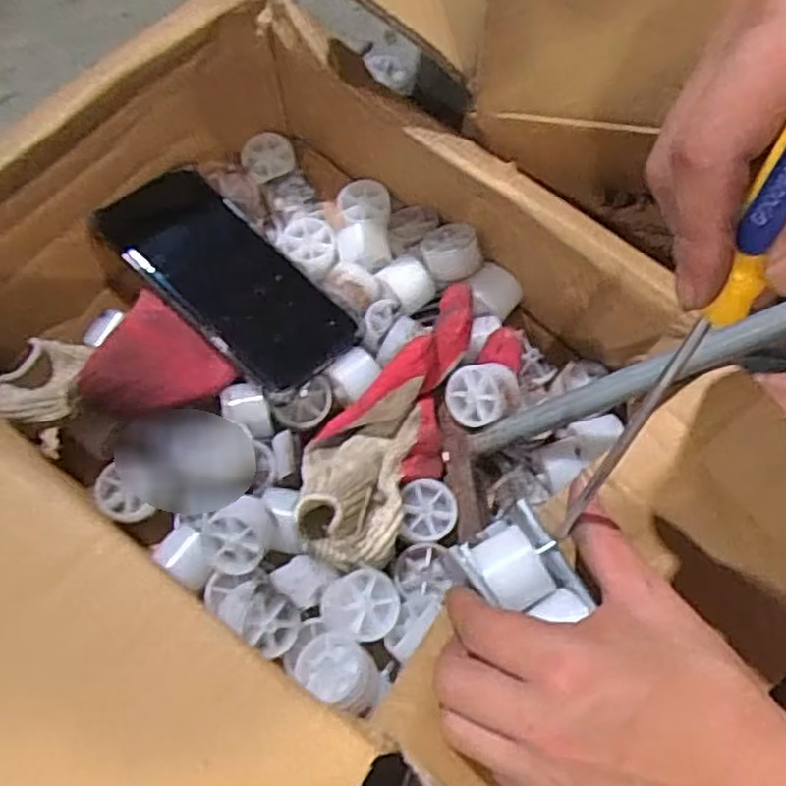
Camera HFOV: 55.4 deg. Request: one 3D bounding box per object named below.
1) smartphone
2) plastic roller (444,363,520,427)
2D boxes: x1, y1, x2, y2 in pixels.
[{"bbox_3d":[-0.101,-0.071,0.455,0.164,0.013,0.077,45,60,13],"label":"smartphone"},{"bbox_3d":[0.052,0.000,0.432,0.038,0.036,0.023,26,26,22],"label":"plastic roller"}]

